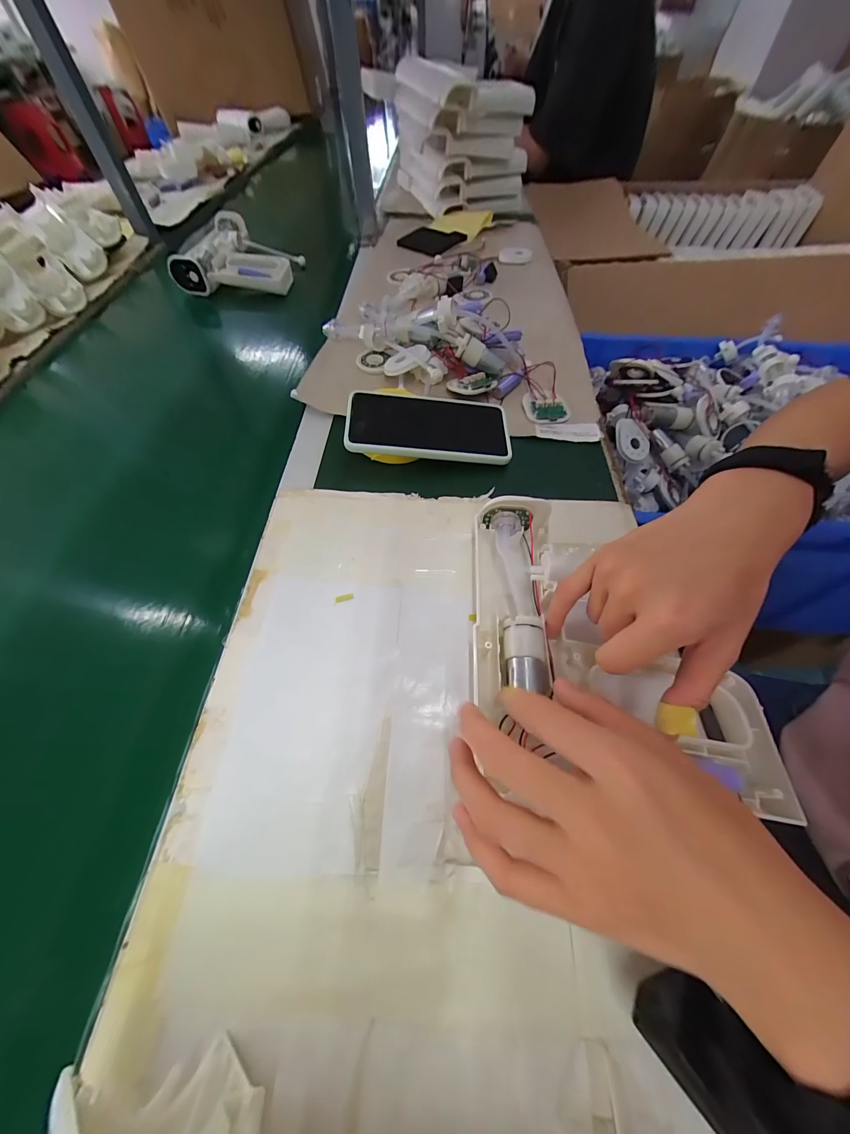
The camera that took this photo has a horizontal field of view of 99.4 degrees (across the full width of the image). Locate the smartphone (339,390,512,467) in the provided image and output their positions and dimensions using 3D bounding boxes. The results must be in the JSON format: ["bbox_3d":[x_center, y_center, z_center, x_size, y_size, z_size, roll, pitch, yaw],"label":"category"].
[{"bbox_3d":[0.004,-0.150,0.379,0.167,0.013,0.087,3,59,-8],"label":"smartphone"}]

